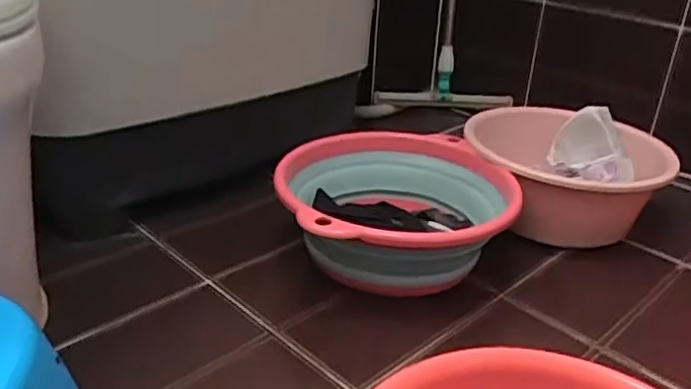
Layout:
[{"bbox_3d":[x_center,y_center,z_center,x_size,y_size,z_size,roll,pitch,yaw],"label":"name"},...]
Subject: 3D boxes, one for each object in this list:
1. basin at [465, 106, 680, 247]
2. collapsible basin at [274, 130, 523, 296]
[{"bbox_3d":[0.371,-0.028,1.089,0.313,0.156,0.322,2,27,-1],"label":"basin"},{"bbox_3d":[0.074,0.029,0.959,0.335,0.146,0.343,2,27,-1],"label":"collapsible basin"}]

